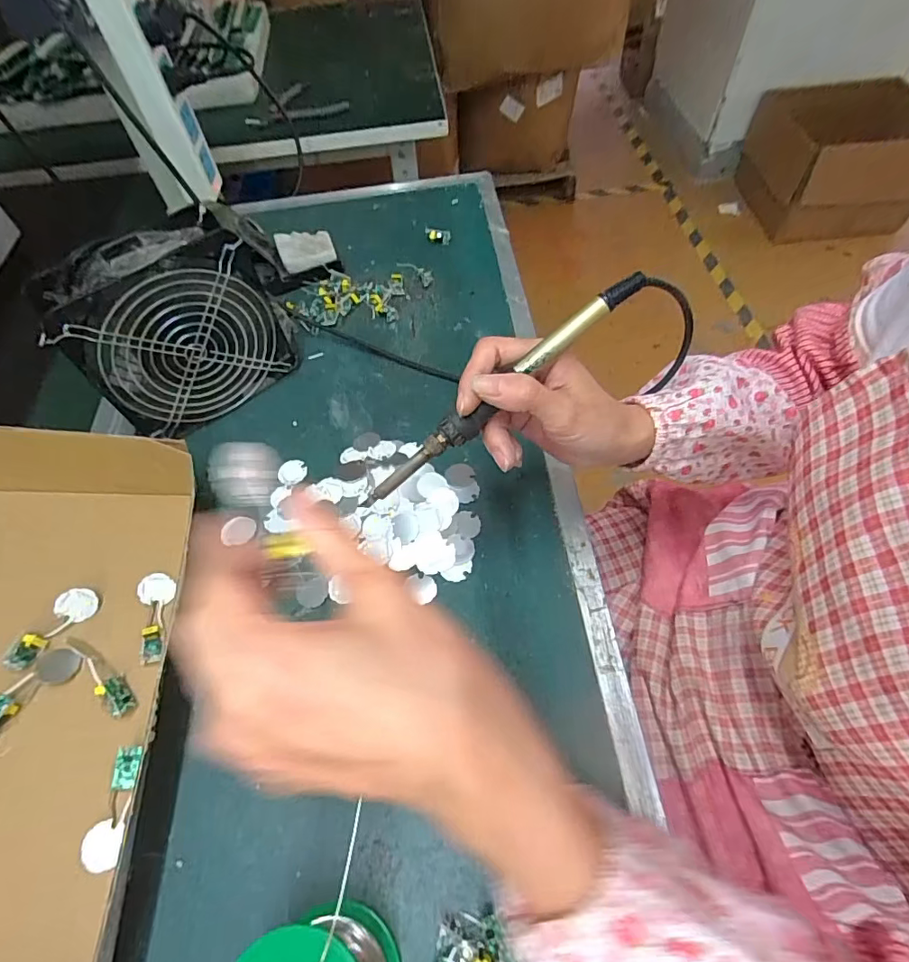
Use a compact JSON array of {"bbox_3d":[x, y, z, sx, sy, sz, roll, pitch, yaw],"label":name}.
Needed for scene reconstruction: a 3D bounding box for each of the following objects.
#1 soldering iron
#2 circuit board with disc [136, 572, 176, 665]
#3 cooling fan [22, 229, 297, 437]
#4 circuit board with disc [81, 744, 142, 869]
[{"bbox_3d":[0.027,-0.051,0.295,0.205,0.017,0.018,-40,62,6],"label":"soldering iron"},{"bbox_3d":[-0.217,0.098,0.368,0.023,0.010,0.067,1,50,-27],"label":"circuit board with disc"},{"bbox_3d":[-0.226,-0.127,0.429,0.155,0.148,0.065,-30,61,-15],"label":"cooling fan"},{"bbox_3d":[-0.205,0.195,0.306,0.022,0.008,0.063,2,68,-1],"label":"circuit board with disc"}]

